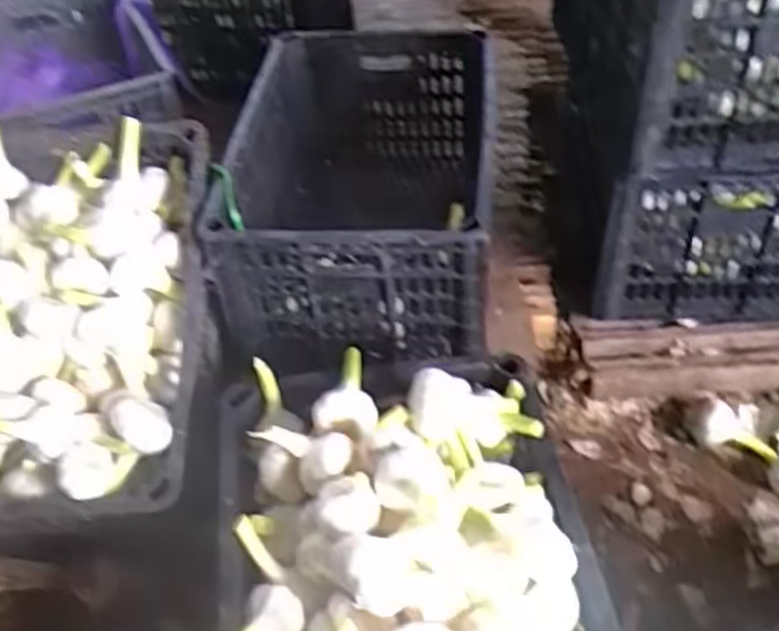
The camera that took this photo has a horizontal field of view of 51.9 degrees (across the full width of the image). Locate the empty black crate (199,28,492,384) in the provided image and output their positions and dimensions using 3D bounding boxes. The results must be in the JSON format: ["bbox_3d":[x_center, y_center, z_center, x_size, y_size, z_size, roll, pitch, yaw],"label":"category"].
[{"bbox_3d":[-0.029,-0.151,1.002,0.300,0.228,0.404,1,44,6],"label":"empty black crate"}]

